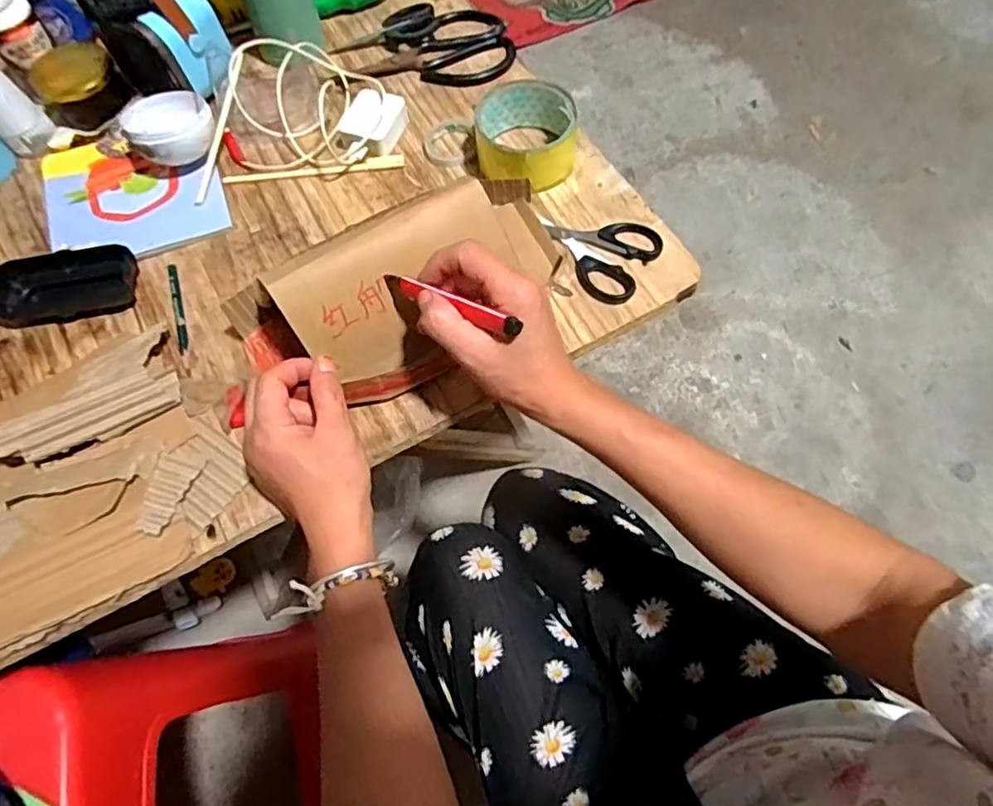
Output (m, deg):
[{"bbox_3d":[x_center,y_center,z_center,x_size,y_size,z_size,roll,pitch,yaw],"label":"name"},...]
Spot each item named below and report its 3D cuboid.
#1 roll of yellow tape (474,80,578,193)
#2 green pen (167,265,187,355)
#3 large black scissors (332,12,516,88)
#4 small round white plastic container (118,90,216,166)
[{"bbox_3d":[0.025,-0.223,0.525,0.083,0.046,0.083,1,65,-2],"label":"roll of yellow tape"},{"bbox_3d":[-0.252,-0.075,0.493,0.008,0.004,0.086,-19,67,-5],"label":"green pen"},{"bbox_3d":[-0.068,-0.335,0.602,0.168,0.018,0.088,-18,67,-5],"label":"large black scissors"},{"bbox_3d":[-0.276,-0.231,0.539,0.069,0.046,0.064,-1,66,3],"label":"small round white plastic container"}]

